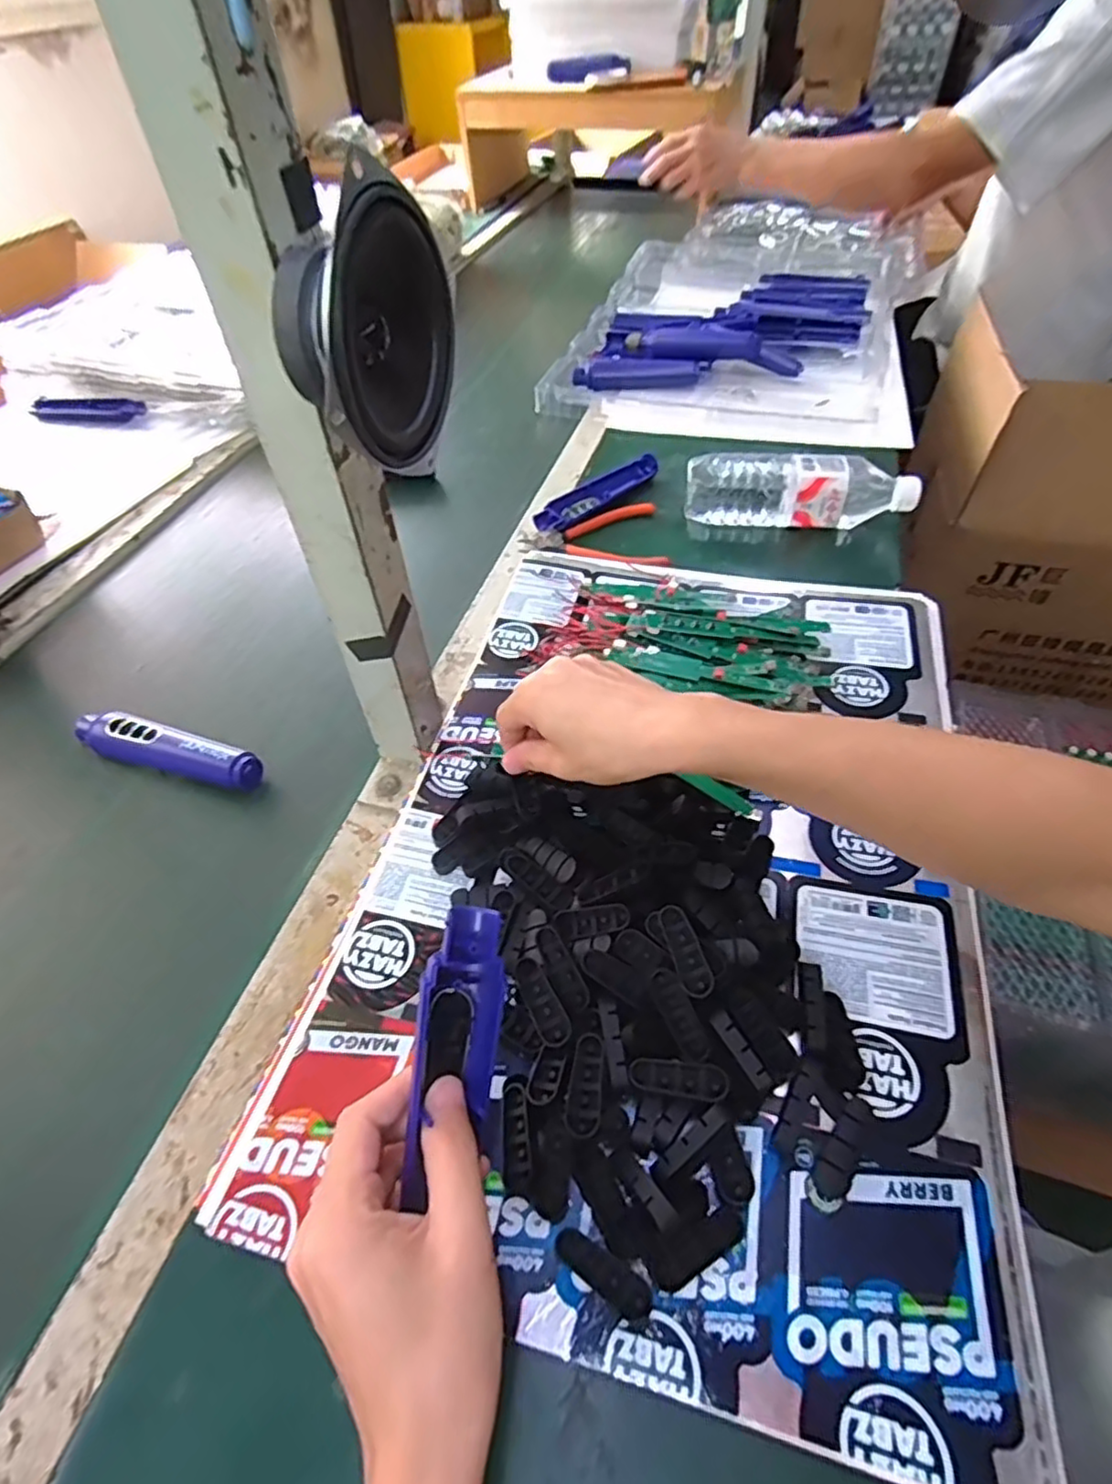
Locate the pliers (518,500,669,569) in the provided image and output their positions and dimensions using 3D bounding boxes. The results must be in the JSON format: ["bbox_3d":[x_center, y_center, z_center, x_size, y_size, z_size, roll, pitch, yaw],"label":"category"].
[{"bbox_3d":[0.037,-0.209,0.690,0.142,0.017,0.118,-2,50,1],"label":"pliers"}]

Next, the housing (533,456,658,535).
[{"bbox_3d":[0.045,-0.272,0.738,0.037,0.025,0.175,32,58,26],"label":"housing"}]

